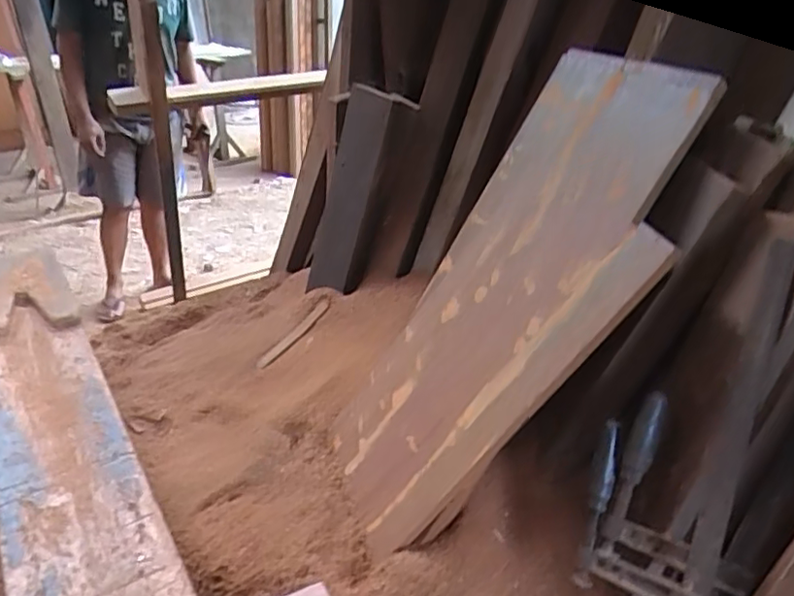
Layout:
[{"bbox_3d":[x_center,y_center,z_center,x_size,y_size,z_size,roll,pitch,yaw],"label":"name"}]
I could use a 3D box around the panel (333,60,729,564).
[{"bbox_3d":[0.165,0.010,0.926,0.049,0.800,0.362,28,6,-35],"label":"panel"}]

